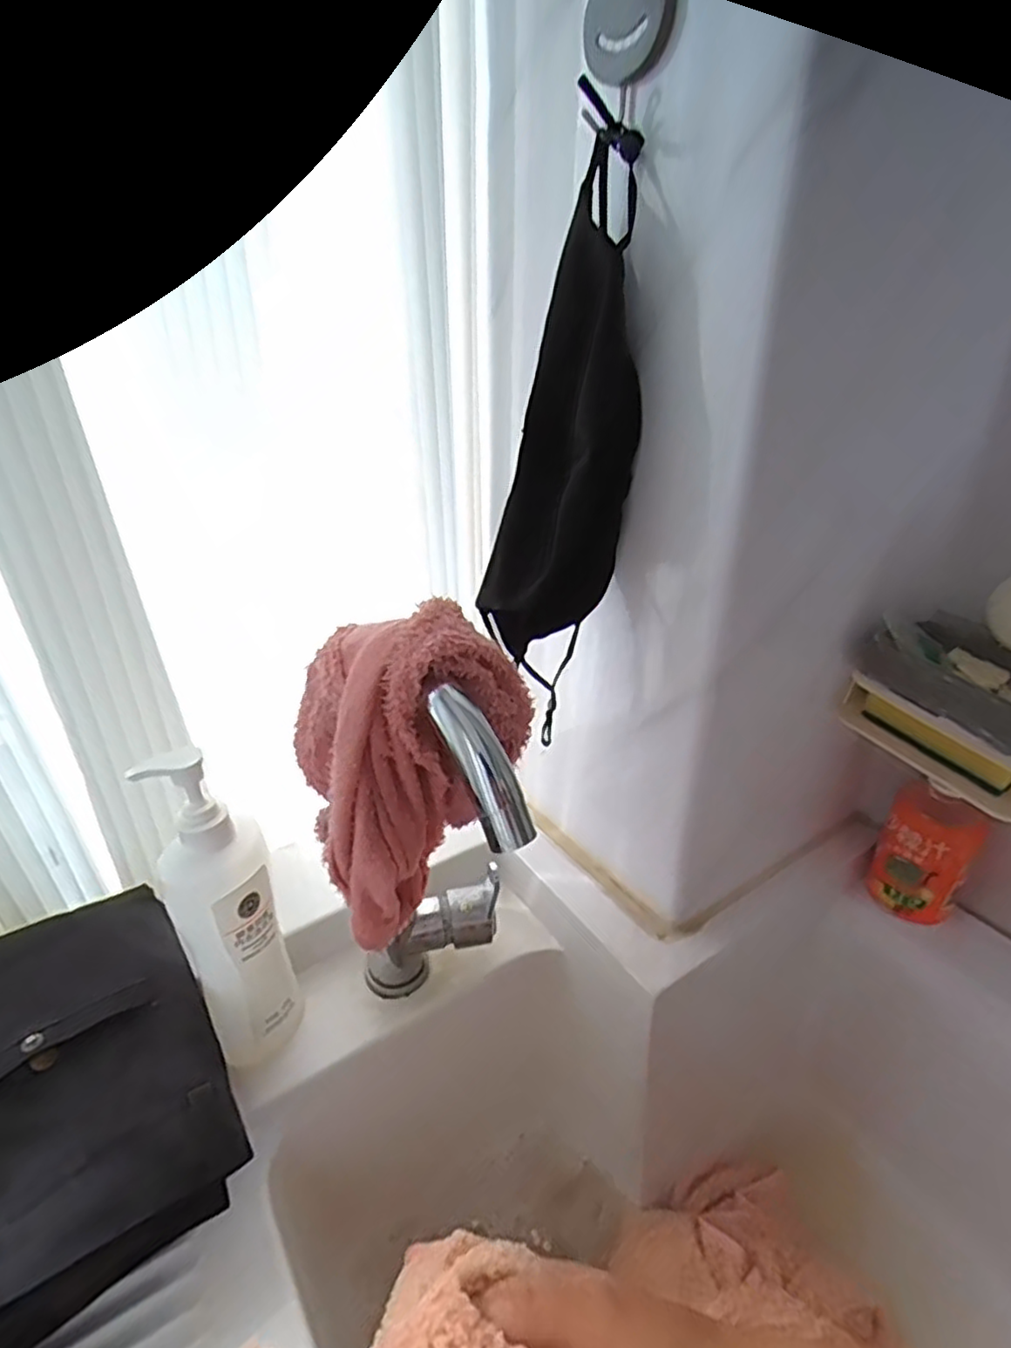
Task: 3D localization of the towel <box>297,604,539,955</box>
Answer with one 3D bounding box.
[{"bbox_3d":[-0.059,0.041,0.376,0.118,0.161,0.100,-26,38,-37],"label":"towel"}]

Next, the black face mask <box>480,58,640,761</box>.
[{"bbox_3d":[0.034,-0.139,0.430,0.078,0.315,0.059,-20,35,-30],"label":"black face mask"}]

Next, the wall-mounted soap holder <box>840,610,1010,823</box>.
[{"bbox_3d":[0.310,0.025,0.470,0.084,0.084,0.138,-16,33,-24],"label":"wall-mounted soap holder"}]

